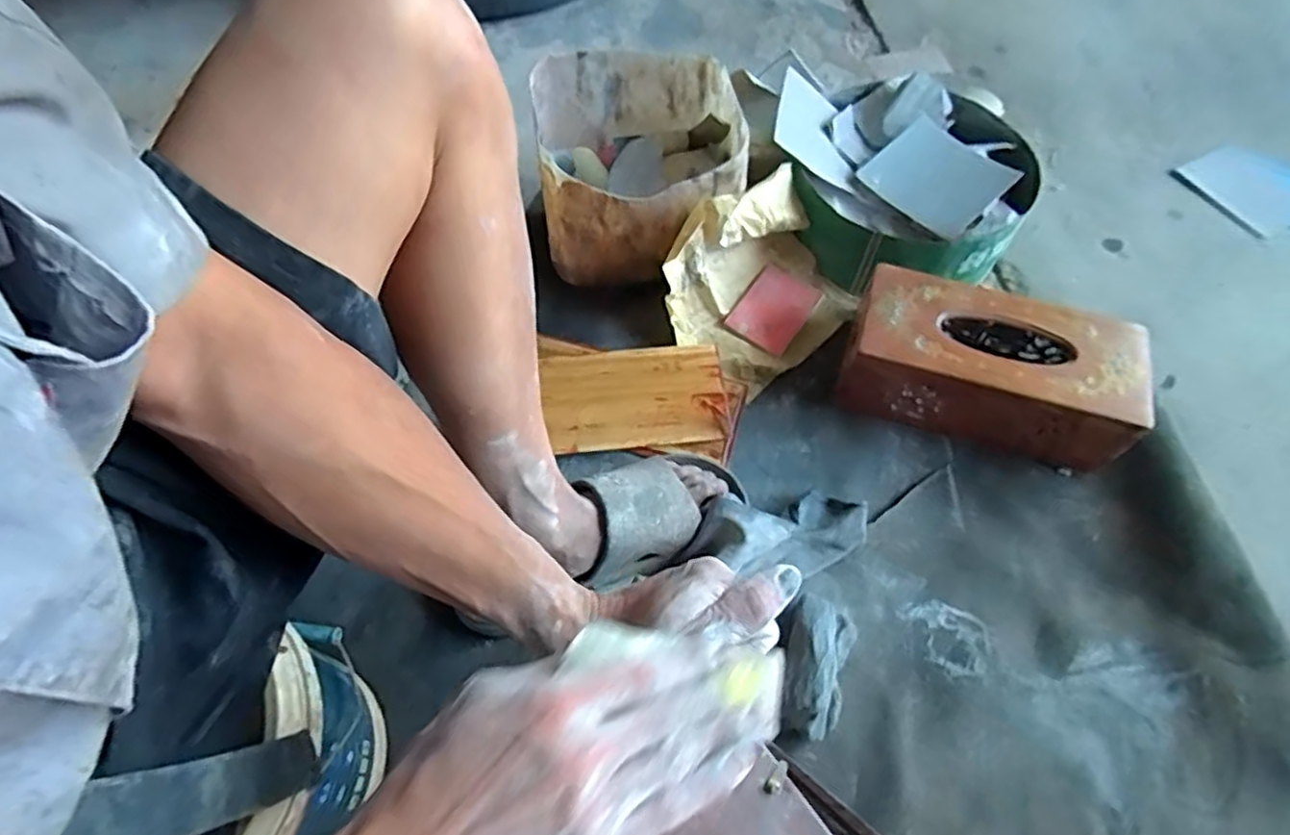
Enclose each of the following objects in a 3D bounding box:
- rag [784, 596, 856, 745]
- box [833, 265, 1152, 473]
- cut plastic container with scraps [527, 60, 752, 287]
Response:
[{"bbox_3d":[0.145,0.210,0.582,0.056,0.032,0.114,19,63,12],"label":"rag"},{"bbox_3d":[0.340,-0.051,0.688,0.261,0.097,0.127,15,62,10],"label":"box"},{"bbox_3d":[-0.006,-0.279,0.764,0.214,0.141,0.217,-4,61,-1],"label":"cut plastic container with scraps"}]

